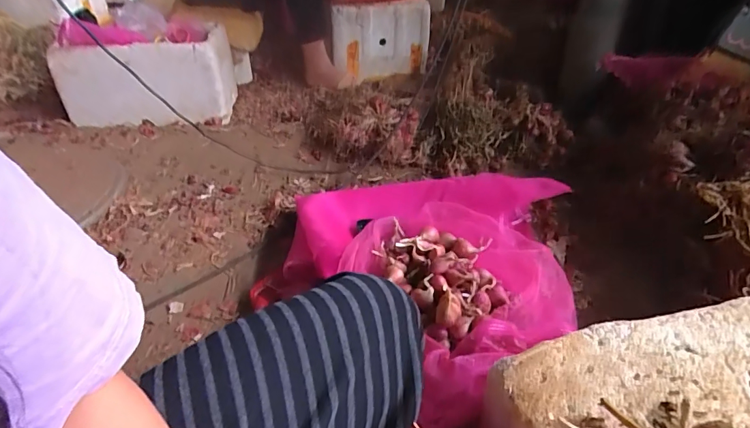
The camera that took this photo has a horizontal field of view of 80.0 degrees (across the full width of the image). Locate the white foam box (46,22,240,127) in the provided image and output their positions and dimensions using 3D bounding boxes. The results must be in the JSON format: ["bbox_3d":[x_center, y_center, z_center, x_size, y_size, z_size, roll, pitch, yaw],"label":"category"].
[{"bbox_3d":[-0.716,-0.435,1.419,0.466,0.258,0.283,-3,39,-3],"label":"white foam box"}]

